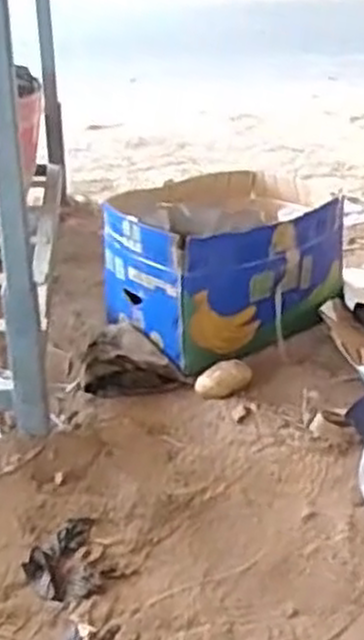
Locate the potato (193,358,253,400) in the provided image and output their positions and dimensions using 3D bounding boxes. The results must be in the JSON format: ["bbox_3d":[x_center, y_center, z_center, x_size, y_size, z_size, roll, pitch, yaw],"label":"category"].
[{"bbox_3d":[0.078,0.108,1.493,0.102,0.044,0.061,-10,30,-19],"label":"potato"}]

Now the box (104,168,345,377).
[{"bbox_3d":[0.103,-0.157,1.652,0.482,0.282,0.366,-22,35,-36],"label":"box"}]

